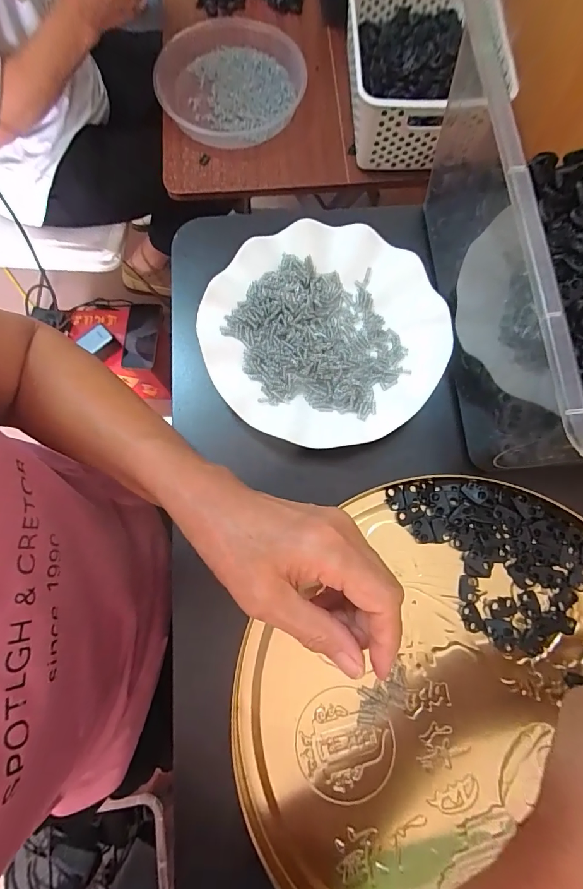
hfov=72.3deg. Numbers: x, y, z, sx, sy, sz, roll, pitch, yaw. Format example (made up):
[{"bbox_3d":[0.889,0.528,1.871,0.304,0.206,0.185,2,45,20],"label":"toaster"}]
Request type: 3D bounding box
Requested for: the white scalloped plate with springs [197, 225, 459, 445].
[{"bbox_3d":[0.028,-0.090,0.313,0.187,0.023,0.176,0,79,0],"label":"white scalloped plate with springs"}]

